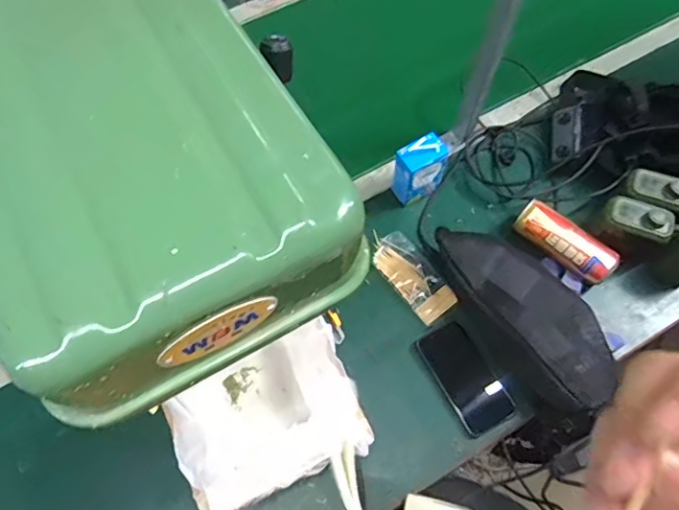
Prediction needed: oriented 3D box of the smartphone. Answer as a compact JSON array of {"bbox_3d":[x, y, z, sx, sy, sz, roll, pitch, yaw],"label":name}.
[{"bbox_3d":[0.170,0.164,0.734,0.070,0.006,0.146,-31,67,-2],"label":"smartphone"}]

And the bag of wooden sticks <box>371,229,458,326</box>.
[{"bbox_3d":[0.106,0.026,0.798,0.067,0.017,0.150,-35,71,-13],"label":"bag of wooden sticks"}]

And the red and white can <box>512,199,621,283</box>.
[{"bbox_3d":[0.327,-0.017,0.789,0.146,0.055,0.045,38,72,15],"label":"red and white can"}]

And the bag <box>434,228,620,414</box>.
[{"bbox_3d":[0.256,0.070,0.735,0.151,0.084,0.287,-26,69,-10],"label":"bag"}]

